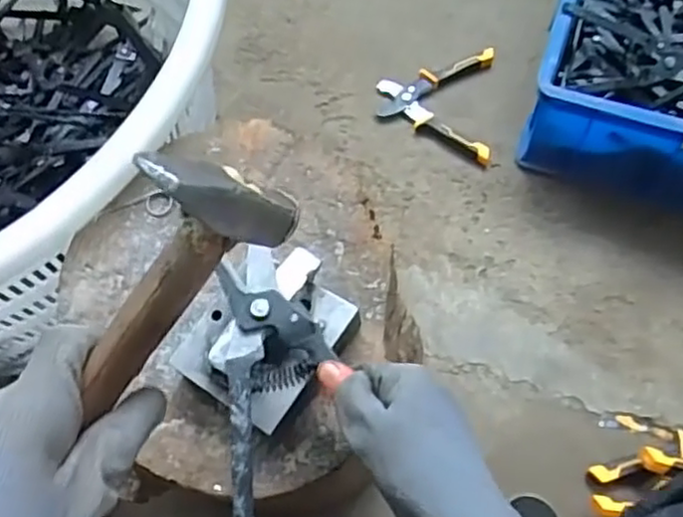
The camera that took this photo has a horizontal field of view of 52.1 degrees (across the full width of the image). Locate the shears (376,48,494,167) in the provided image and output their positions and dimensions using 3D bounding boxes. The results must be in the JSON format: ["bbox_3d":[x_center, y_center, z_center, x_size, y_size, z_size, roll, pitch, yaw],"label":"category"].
[{"bbox_3d":[0.120,-0.200,0.902,0.143,0.022,0.164,5,66,3],"label":"shears"}]

